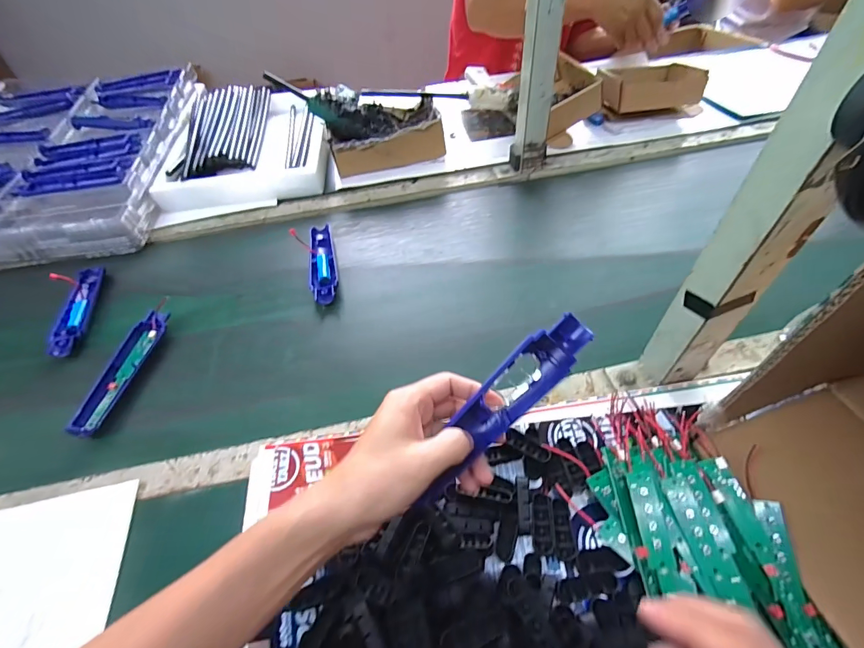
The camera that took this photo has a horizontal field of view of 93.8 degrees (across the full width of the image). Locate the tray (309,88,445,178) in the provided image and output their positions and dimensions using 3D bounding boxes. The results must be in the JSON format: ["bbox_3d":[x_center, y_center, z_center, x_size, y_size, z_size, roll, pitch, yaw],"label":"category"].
[{"bbox_3d":[-0.104,-0.379,0.767,0.221,0.097,0.219,-13,50,-6],"label":"tray"}]

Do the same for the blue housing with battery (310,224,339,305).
[{"bbox_3d":[-0.162,-0.093,0.598,0.037,0.020,0.169,-11,50,-5],"label":"blue housing with battery"}]

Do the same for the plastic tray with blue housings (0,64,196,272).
[{"bbox_3d":[-0.729,-0.339,0.781,0.448,0.088,0.580,-11,50,-5],"label":"plastic tray with blue housings"}]

